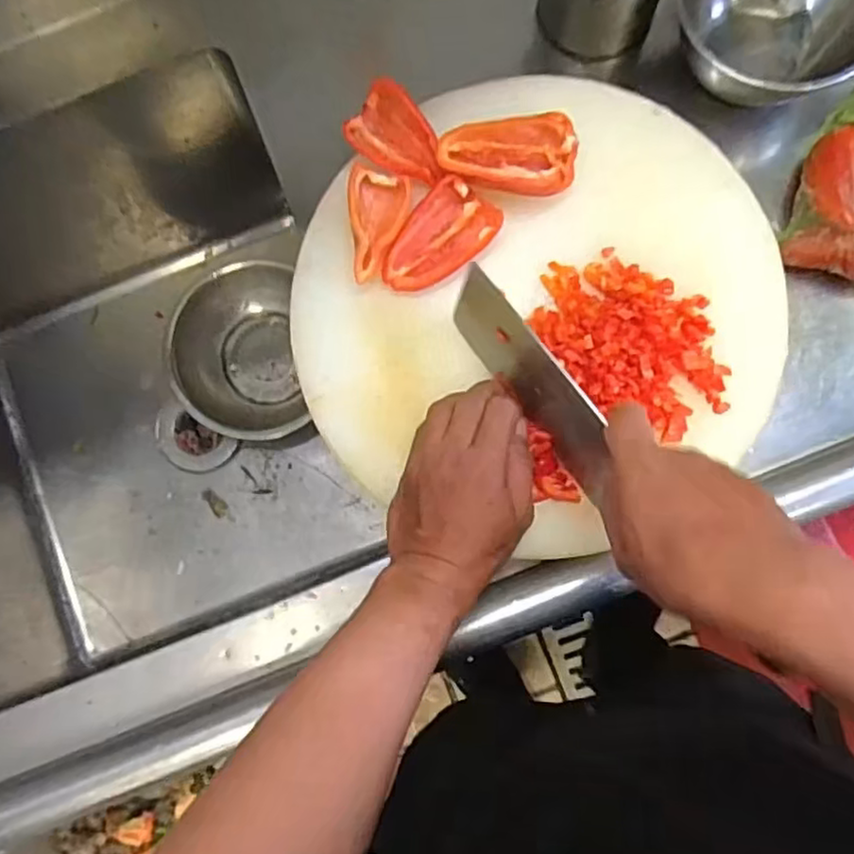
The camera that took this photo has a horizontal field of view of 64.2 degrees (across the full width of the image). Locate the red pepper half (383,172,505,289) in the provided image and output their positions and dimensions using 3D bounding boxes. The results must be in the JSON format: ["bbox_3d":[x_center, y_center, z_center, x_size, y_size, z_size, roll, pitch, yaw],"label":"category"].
[{"bbox_3d":[0.008,-0.138,0.504,0.056,0.024,0.090,42,86,8],"label":"red pepper half"}]

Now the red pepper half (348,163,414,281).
[{"bbox_3d":[-0.041,-0.148,0.499,0.042,0.024,0.079,15,82,5],"label":"red pepper half"}]

